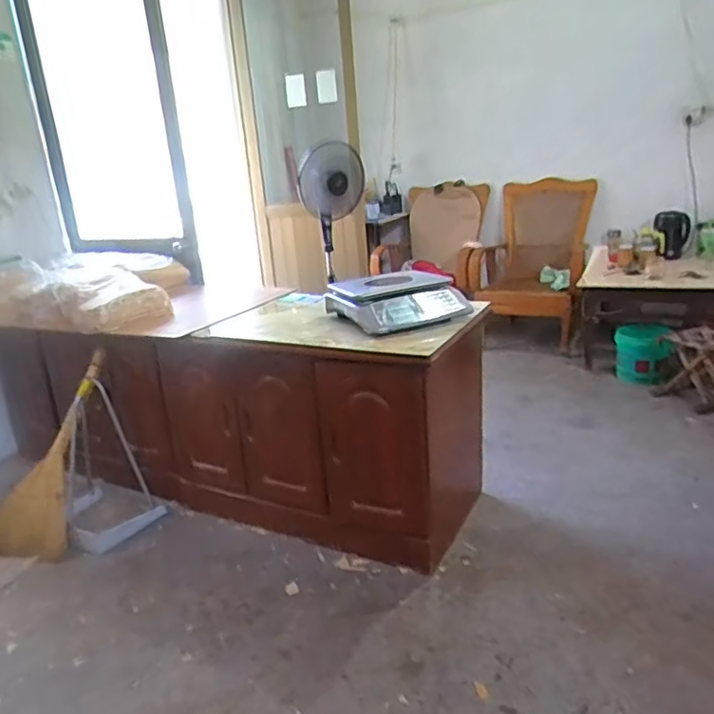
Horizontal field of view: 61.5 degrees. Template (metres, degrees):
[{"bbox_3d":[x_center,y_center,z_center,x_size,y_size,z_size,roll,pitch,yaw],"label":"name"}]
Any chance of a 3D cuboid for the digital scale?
[{"bbox_3d":[0.126,-0.170,1.850,0.345,0.121,0.302,-14,21,-27],"label":"digital scale"}]

